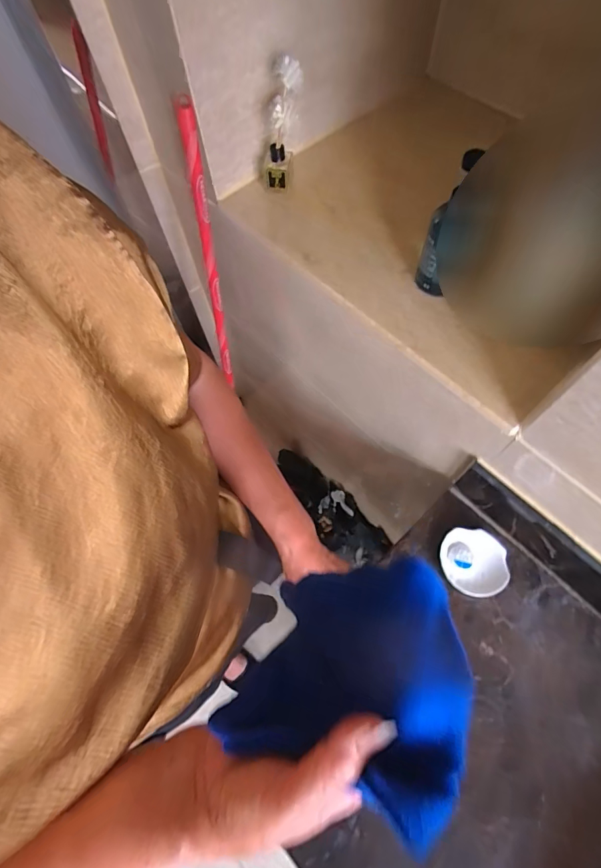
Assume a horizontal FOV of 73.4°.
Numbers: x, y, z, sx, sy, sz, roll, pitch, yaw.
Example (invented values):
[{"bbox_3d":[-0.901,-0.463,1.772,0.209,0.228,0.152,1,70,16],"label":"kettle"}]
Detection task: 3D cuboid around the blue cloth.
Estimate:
[{"bbox_3d":[0.029,0.137,0.240,0.129,0.024,0.119,-2,43,31],"label":"blue cloth"}]

